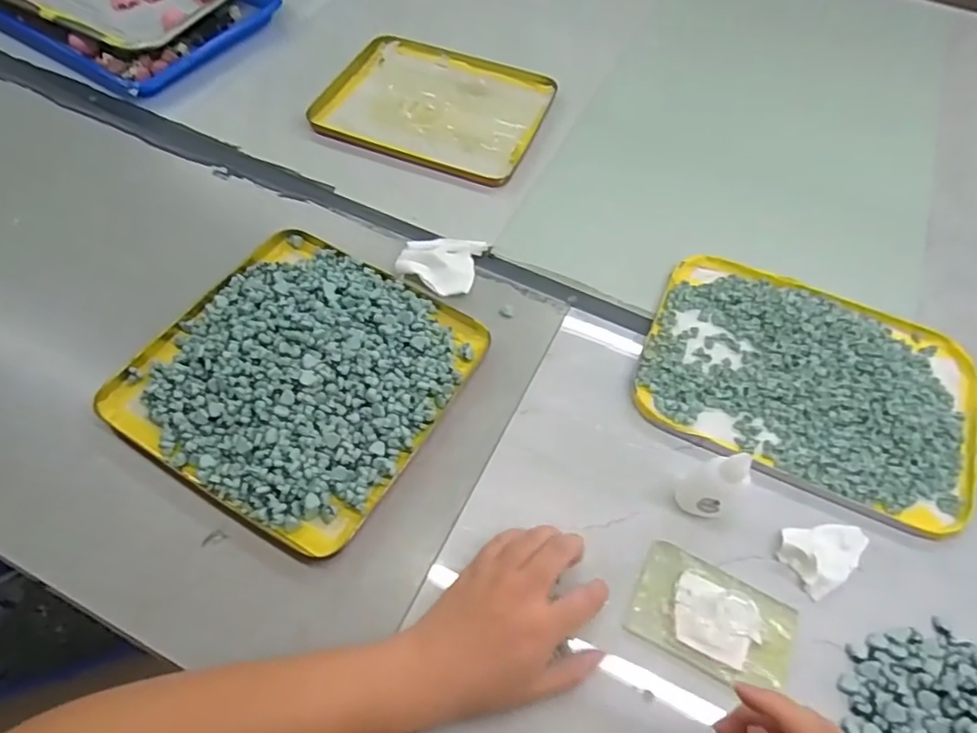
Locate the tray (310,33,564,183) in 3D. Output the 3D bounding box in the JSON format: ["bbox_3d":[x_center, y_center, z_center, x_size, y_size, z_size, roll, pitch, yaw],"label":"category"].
[{"bbox_3d":[-0.061,-0.312,0.714,0.249,0.013,0.206,20,59,9],"label":"tray"}]

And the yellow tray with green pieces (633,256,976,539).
[{"bbox_3d":[0.279,0.008,0.520,0.274,0.020,0.204,22,59,10],"label":"yellow tray with green pieces"}]

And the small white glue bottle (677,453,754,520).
[{"bbox_3d":[0.166,0.081,0.431,0.035,0.078,0.036,1,58,-2],"label":"small white glue bottle"}]

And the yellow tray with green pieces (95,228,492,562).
[{"bbox_3d":[-0.154,-0.001,0.494,0.242,0.037,0.238,27,61,13],"label":"yellow tray with green pieces"}]

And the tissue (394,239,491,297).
[{"bbox_3d":[-0.046,-0.102,0.578,0.075,0.012,0.075,18,59,8],"label":"tissue"}]

